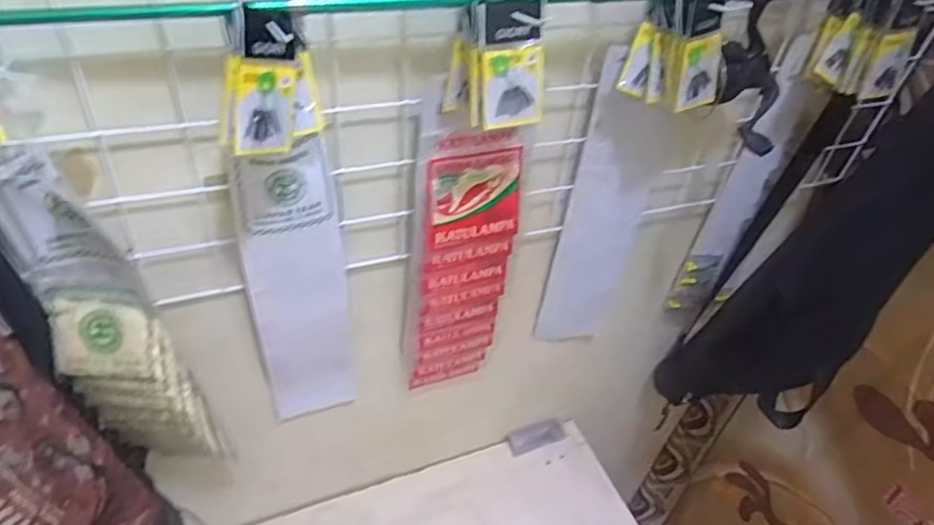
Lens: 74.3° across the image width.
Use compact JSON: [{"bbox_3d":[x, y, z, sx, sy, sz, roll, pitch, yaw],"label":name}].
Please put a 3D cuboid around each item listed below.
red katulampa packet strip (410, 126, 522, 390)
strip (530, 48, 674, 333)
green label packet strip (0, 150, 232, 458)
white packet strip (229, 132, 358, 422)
[{"bbox_3d":[-0.001,0.016,0.677,0.101,0.347,0.021,-11,43,-19],"label":"red katulampa packet strip"},{"bbox_3d":[0.163,-0.047,0.724,0.108,0.403,0.020,-5,45,-14],"label":"strip"},{"bbox_3d":[-0.307,0.060,0.532,0.112,0.316,0.058,19,42,15],"label":"green label packet strip"},{"bbox_3d":[-0.164,0.041,0.614,0.094,0.357,0.020,-14,43,-19],"label":"white packet strip"}]

